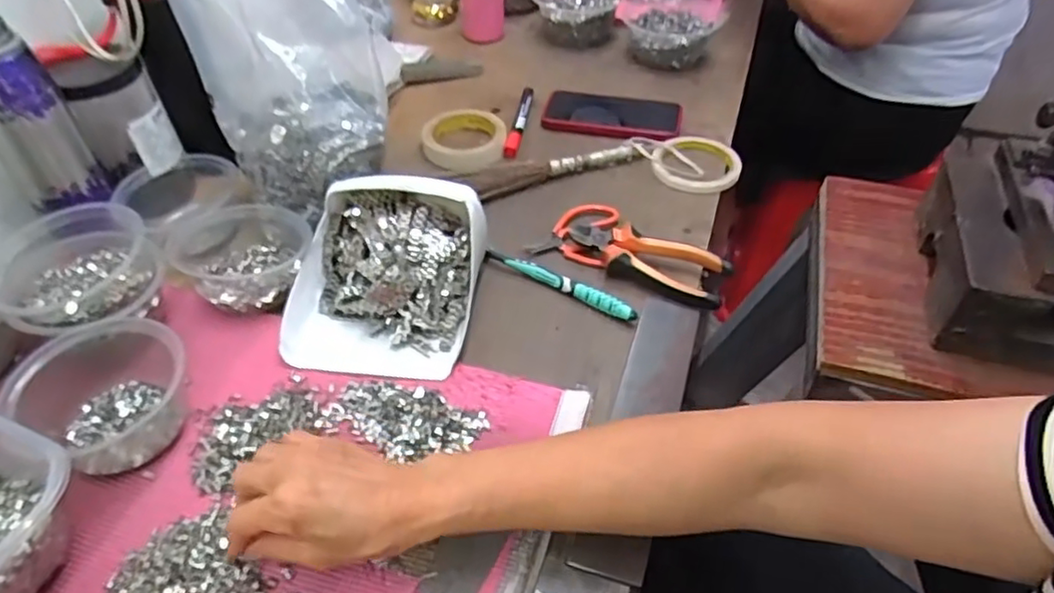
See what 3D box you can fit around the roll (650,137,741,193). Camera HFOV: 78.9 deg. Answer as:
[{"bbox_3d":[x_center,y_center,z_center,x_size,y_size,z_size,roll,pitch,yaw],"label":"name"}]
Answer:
[{"bbox_3d":[0.192,-0.153,0.728,0.096,0.018,0.101,1,46,-1],"label":"roll"}]

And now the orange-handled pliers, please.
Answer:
[{"bbox_3d":[0.109,-0.032,0.594,0.147,0.016,0.059,17,64,13],"label":"orange-handled pliers"}]

